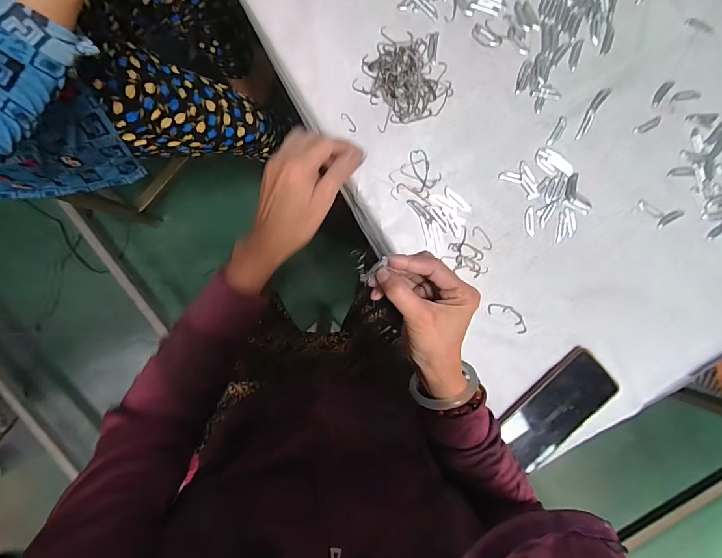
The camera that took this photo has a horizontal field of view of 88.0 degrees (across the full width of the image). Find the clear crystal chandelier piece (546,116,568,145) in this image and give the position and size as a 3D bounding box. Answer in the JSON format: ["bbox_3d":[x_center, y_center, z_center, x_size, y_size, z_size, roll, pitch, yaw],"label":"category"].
[{"bbox_3d":[0.242,-0.181,0.459,0.012,0.004,0.038,28,92,-5],"label":"clear crystal chandelier piece"}]

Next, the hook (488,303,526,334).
[{"bbox_3d":[0.188,0.048,0.473,0.058,0.004,0.022,33,92,-5],"label":"hook"}]

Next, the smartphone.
[{"bbox_3d":[0.252,0.167,0.483,0.159,0.011,0.081,-44,95,1],"label":"smartphone"}]

